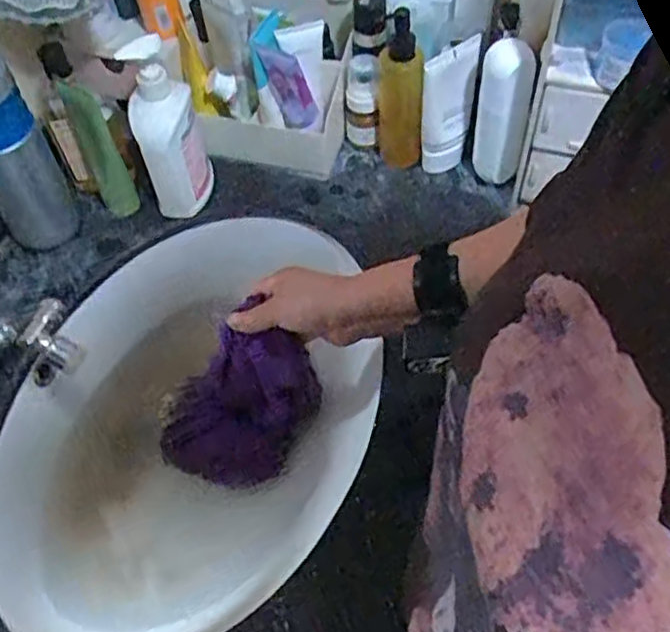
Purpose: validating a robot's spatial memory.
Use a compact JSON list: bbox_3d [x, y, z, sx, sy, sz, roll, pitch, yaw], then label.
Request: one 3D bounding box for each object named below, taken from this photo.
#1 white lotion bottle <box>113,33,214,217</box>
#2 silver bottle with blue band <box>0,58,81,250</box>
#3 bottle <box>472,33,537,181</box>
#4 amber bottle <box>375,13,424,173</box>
[{"bbox_3d":[-0.174,-0.194,0.750,0.070,0.196,0.060,-17,56,-9],"label":"white lotion bottle"},{"bbox_3d":[-0.328,-0.173,0.703,0.082,0.264,0.063,-33,59,-18],"label":"silver bottle with blue band"},{"bbox_3d":[0.173,-0.202,0.741,0.055,0.161,0.043,12,56,11],"label":"bottle"},{"bbox_3d":[0.070,-0.239,0.772,0.049,0.166,0.045,1,55,4],"label":"amber bottle"}]

